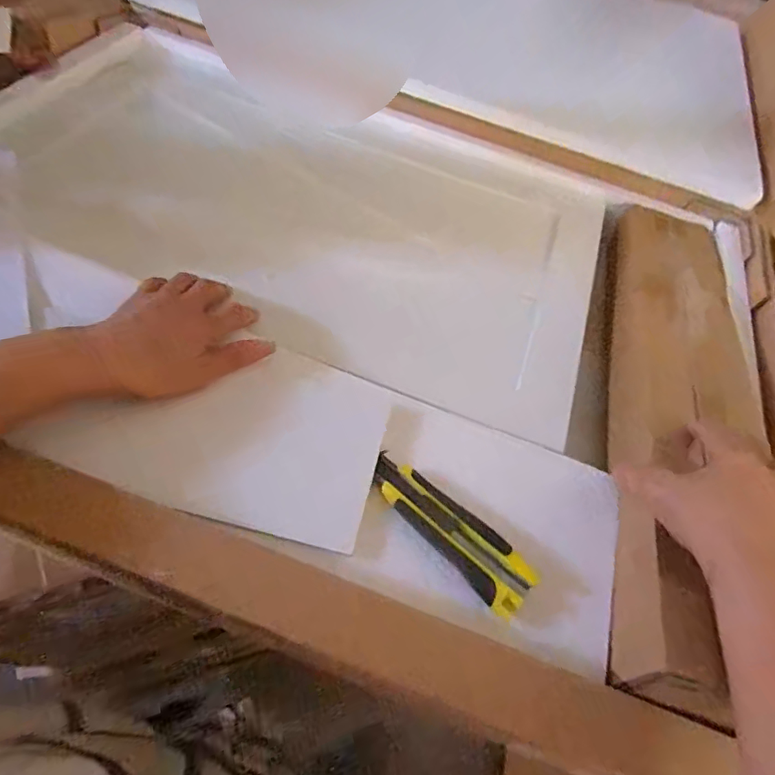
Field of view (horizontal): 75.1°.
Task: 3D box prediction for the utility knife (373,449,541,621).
[{"bbox_3d":[0.043,0.097,0.352,0.037,0.018,0.130,-36,70,-28],"label":"utility knife"}]

